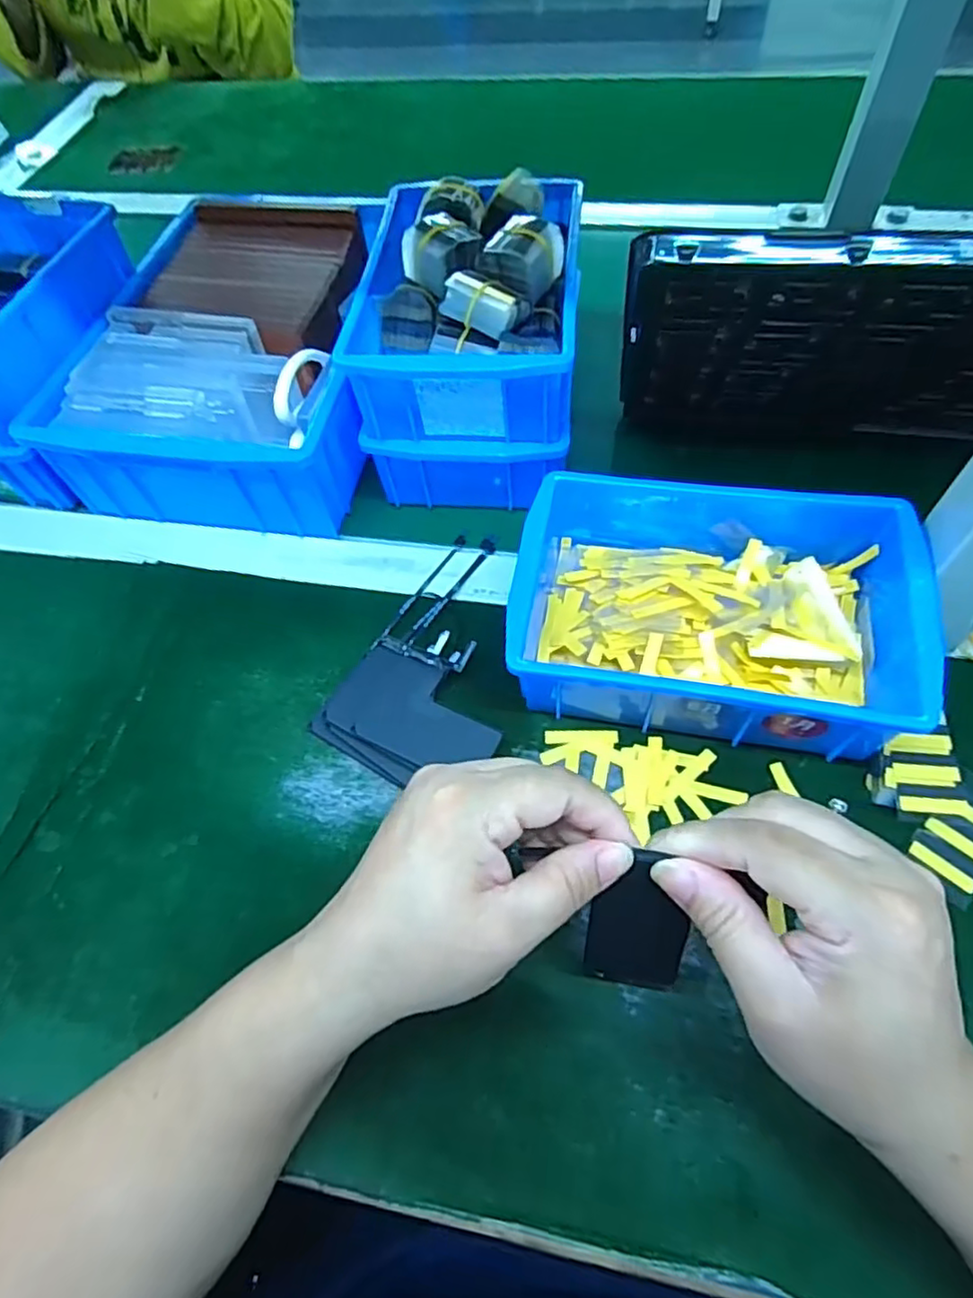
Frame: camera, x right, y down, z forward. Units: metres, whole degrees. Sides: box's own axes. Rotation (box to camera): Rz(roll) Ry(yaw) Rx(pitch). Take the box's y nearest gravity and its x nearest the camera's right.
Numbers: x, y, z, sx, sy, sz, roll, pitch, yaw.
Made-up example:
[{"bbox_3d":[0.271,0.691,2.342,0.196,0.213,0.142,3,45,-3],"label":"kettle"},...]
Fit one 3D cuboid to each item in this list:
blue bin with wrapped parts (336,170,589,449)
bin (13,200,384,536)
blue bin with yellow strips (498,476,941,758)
[{"bbox_3d":[-0.009,-0.223,0.418,0.132,0.072,0.186,3,59,7],"label":"blue bin with wrapped parts"},{"bbox_3d":[-0.171,-0.218,0.493,0.207,0.085,0.288,5,60,8],"label":"bin"},{"bbox_3d":[0.121,-0.029,0.366,0.202,0.066,0.150,8,60,9],"label":"blue bin with yellow strips"}]

